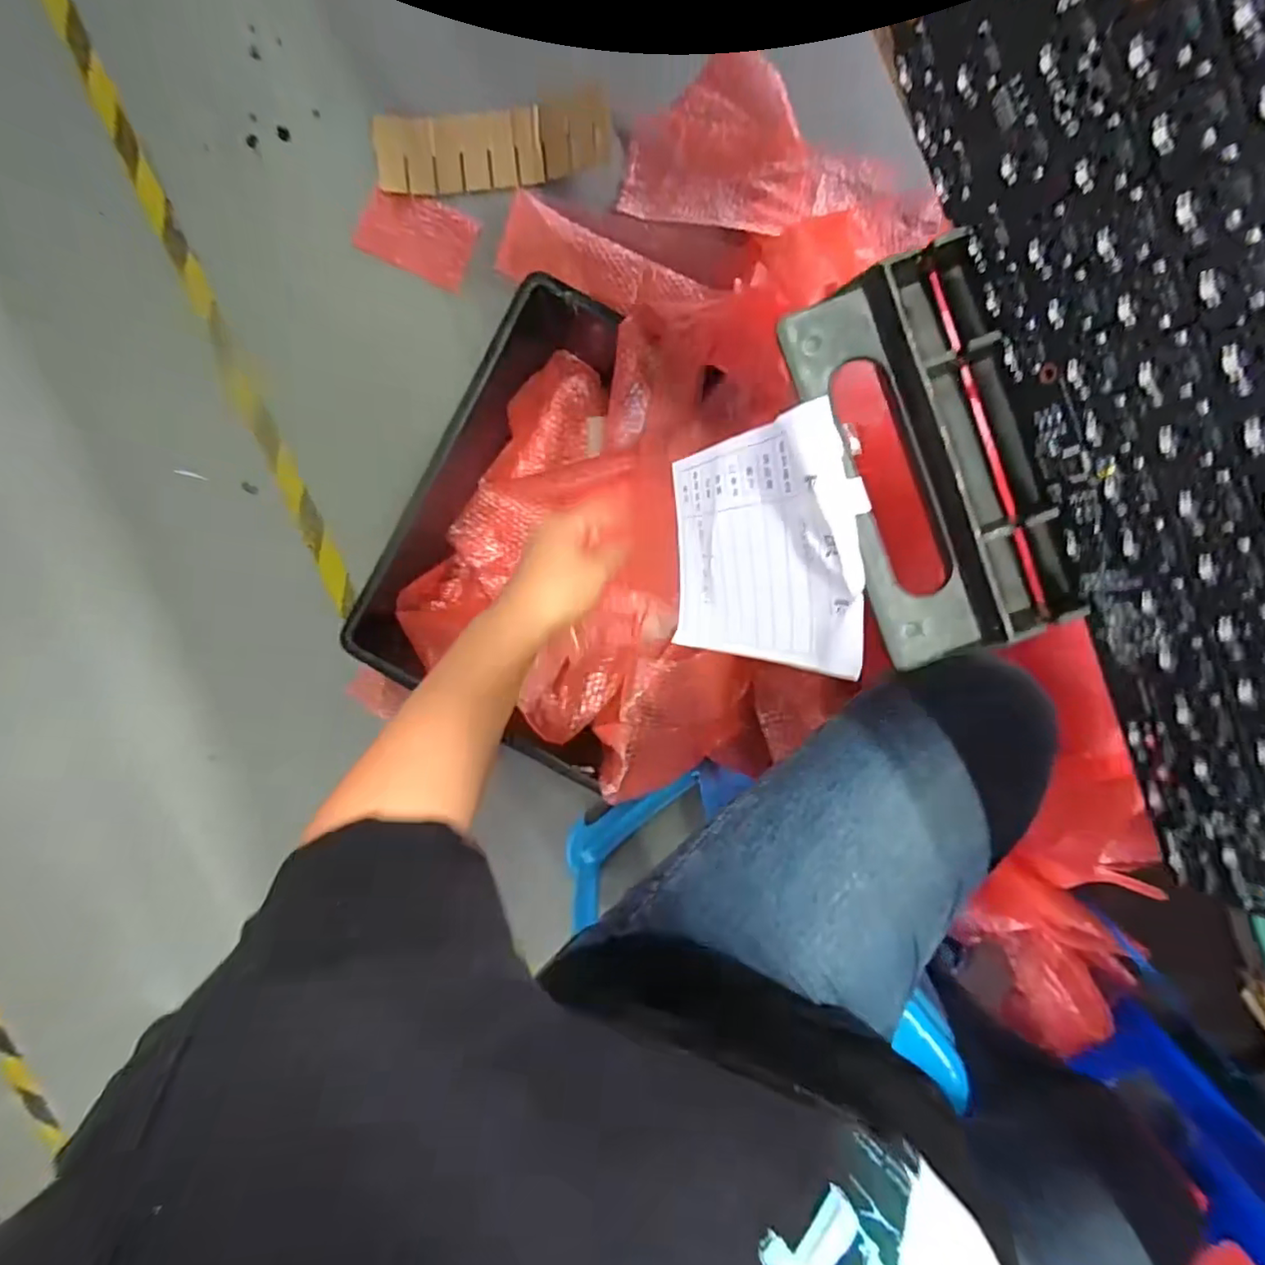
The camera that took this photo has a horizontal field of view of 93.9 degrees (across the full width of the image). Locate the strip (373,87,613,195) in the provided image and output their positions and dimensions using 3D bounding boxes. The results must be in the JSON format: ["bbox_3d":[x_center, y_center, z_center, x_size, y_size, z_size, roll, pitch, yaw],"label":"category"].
[{"bbox_3d":[-0.215,-0.753,0.911,0.360,0.018,0.118,-6,95,2],"label":"strip"}]

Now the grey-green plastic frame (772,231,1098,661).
[{"bbox_3d":[0.109,-0.060,0.217,0.081,0.032,0.142,-26,94,4],"label":"grey-green plastic frame"}]

